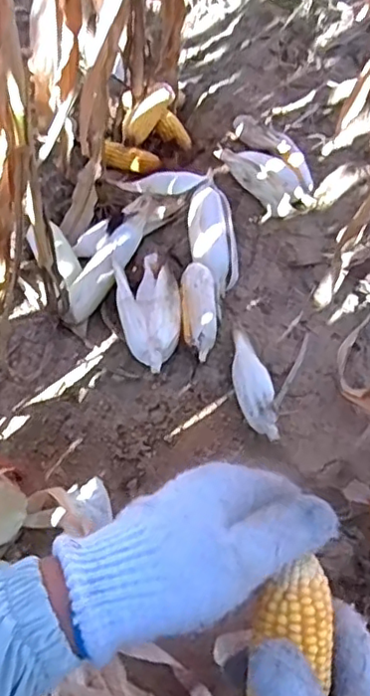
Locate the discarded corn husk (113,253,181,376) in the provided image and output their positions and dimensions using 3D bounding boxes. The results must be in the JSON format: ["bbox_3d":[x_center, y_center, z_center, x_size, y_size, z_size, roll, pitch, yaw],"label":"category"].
[{"bbox_3d":[-0.059,-0.054,0.998,0.102,0.042,0.211,-2,54,-6],"label":"discarded corn husk"}]

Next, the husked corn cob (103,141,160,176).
[{"bbox_3d":[-0.117,-0.405,1.306,0.127,0.039,0.055,6,51,-26],"label":"husked corn cob"}]

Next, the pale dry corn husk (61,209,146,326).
[{"bbox_3d":[-0.137,-0.144,1.060,0.061,0.035,0.233,25,68,13],"label":"pale dry corn husk"}]

